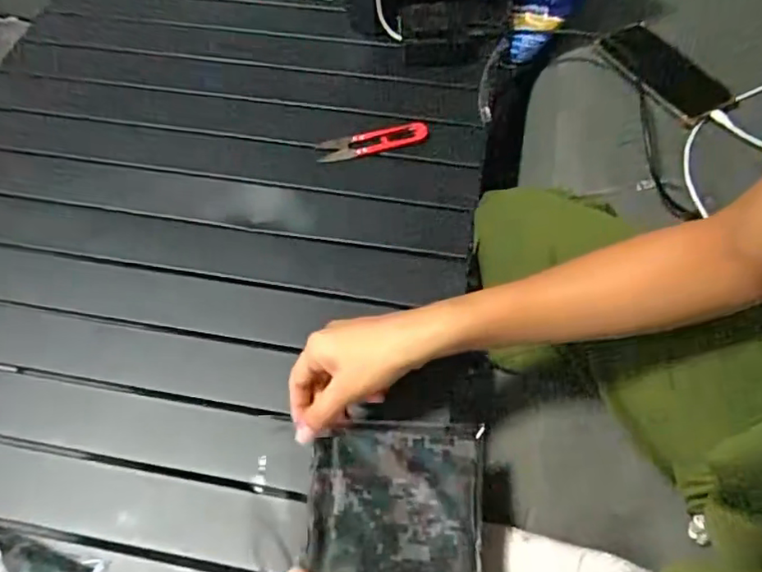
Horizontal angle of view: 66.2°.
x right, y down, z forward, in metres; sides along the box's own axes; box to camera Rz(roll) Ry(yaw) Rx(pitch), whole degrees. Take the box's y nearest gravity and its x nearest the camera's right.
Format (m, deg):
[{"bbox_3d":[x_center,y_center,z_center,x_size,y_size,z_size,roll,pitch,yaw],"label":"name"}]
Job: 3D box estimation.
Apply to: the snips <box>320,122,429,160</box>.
[{"bbox_3d":[-0.008,-0.155,0.625,0.118,0.012,0.030,-12,60,-6],"label":"snips"}]

